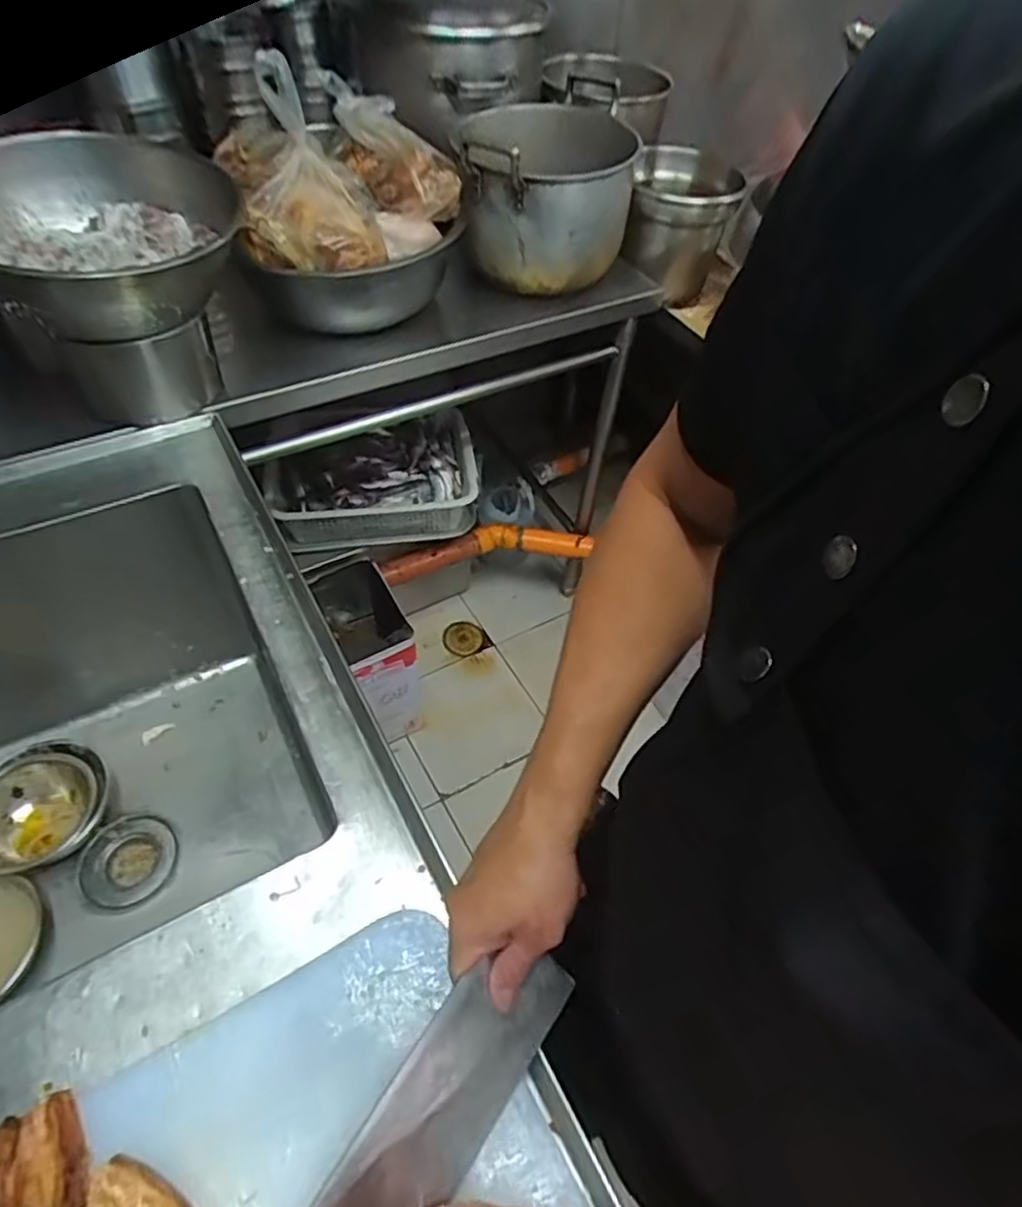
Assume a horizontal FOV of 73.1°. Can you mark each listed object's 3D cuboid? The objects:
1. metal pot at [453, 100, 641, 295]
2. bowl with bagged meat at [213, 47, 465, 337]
[{"bbox_3d":[0.060,-0.651,1.106,0.247,0.185,0.309,8,50,3],"label":"metal pot"},{"bbox_3d":[-0.240,-0.570,0.998,0.299,0.243,0.270,-17,53,-17],"label":"bowl with bagged meat"}]

